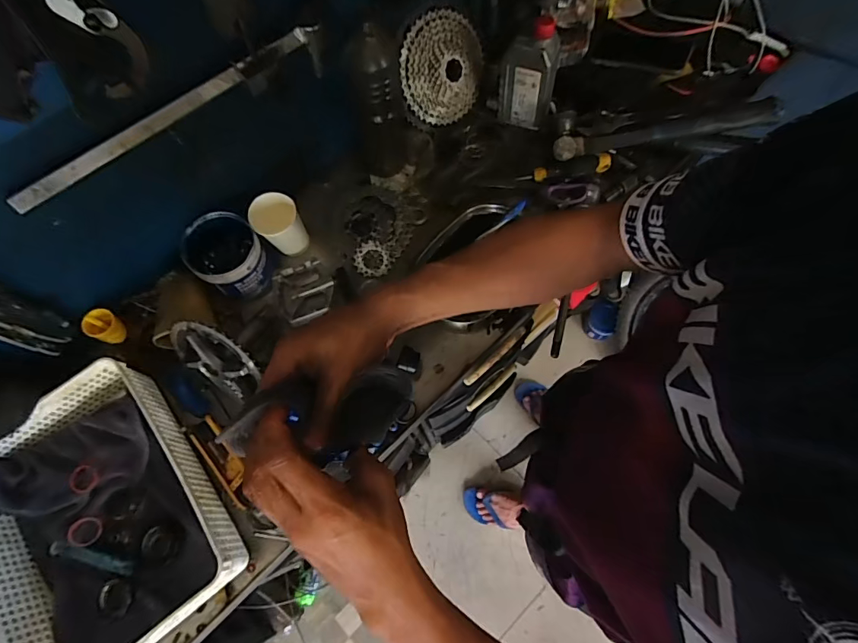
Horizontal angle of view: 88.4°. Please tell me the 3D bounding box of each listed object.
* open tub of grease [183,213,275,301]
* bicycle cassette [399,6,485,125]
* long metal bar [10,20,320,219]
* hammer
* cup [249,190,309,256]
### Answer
[{"bbox_3d":[-0.297,-0.097,0.669,0.102,0.104,0.102,-1,69,3],"label":"open tub of grease"},{"bbox_3d":[0.030,-0.418,0.733,0.163,0.162,0.032,-26,39,-20],"label":"bicycle cassette"},{"bbox_3d":[-0.289,-0.244,0.507,0.382,0.022,0.019,-40,70,-14],"label":"long metal bar"},{"bbox_3d":[0.369,-0.305,0.699,0.328,0.070,0.049,-1,69,3],"label":"hammer"},{"bbox_3d":[-0.229,-0.146,0.685,0.065,0.090,0.064,-1,69,3],"label":"cup"}]

